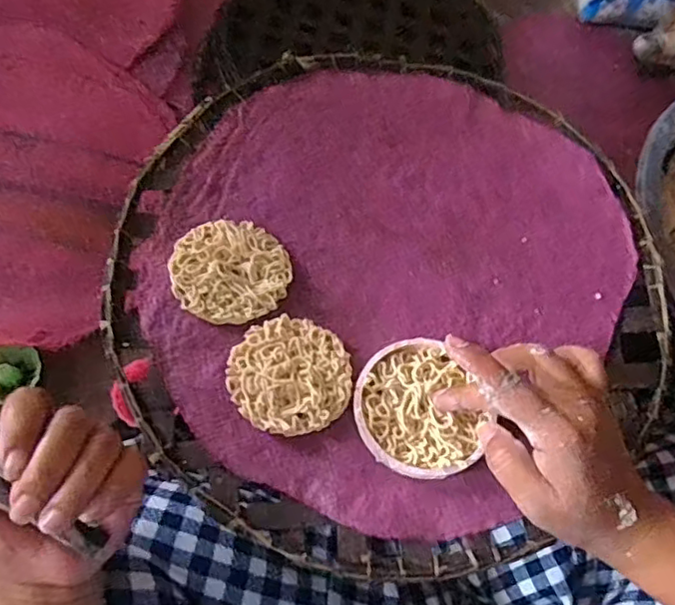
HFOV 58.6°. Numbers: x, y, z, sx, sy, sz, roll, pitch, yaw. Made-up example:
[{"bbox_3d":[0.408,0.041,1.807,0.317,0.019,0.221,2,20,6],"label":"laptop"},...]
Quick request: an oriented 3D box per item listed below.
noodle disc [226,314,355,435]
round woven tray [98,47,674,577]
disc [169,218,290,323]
[{"bbox_3d":[-0.029,0.044,0.377,0.073,0.010,0.073,1,59,-1],"label":"noodle disc"},{"bbox_3d":[0.038,-0.025,0.415,0.370,0.057,0.347,1,59,-1],"label":"round woven tray"},{"bbox_3d":[-0.070,-0.022,0.400,0.075,0.006,0.075,4,68,-9],"label":"disc"}]

